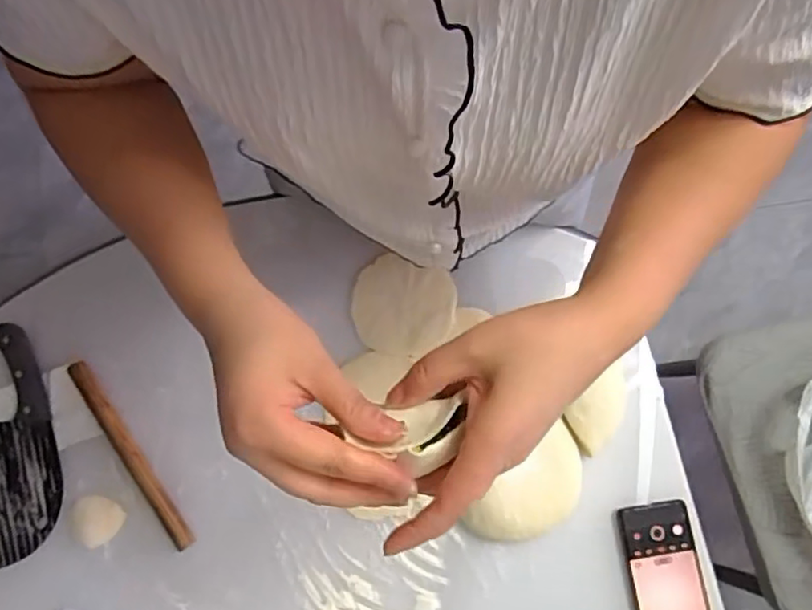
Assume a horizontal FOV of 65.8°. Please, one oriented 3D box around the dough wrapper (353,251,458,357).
[{"bbox_3d":[-0.004,0.002,0.703,0.111,0.004,0.104,18,84,-2],"label":"dough wrapper"}]

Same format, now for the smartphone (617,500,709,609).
[{"bbox_3d":[0.267,0.287,0.641,0.073,0.010,0.159,-8,79,-1],"label":"smartphone"}]

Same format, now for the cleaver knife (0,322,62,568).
[{"bbox_3d":[-0.420,0.145,0.672,0.086,0.019,0.243,-14,79,-2],"label":"cleaver knife"}]

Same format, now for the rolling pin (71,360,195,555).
[{"bbox_3d":[-0.293,0.157,0.664,0.023,0.017,0.229,-35,81,-6],"label":"rolling pin"}]

